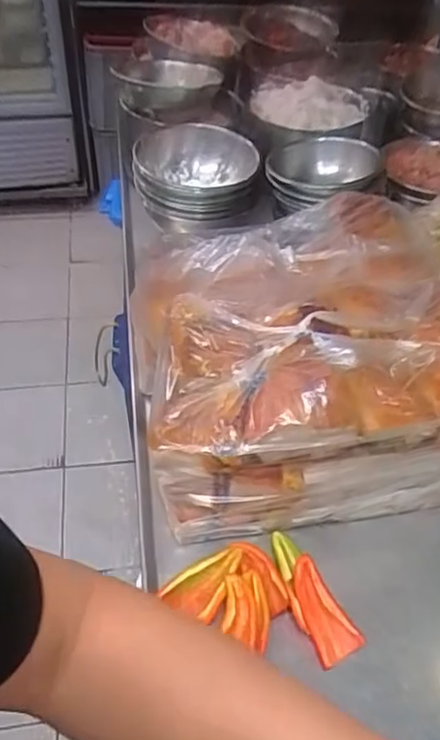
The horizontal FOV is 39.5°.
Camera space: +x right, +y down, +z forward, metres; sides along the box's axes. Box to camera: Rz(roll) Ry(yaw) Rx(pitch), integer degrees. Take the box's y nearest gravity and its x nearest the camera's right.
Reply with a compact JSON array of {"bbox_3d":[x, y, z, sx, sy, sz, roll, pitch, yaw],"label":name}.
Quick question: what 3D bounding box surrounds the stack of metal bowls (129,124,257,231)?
[{"bbox_3d":[-0.041,-0.289,0.881,0.161,0.081,0.193,-3,46,-8],"label":"stack of metal bowls"}]

